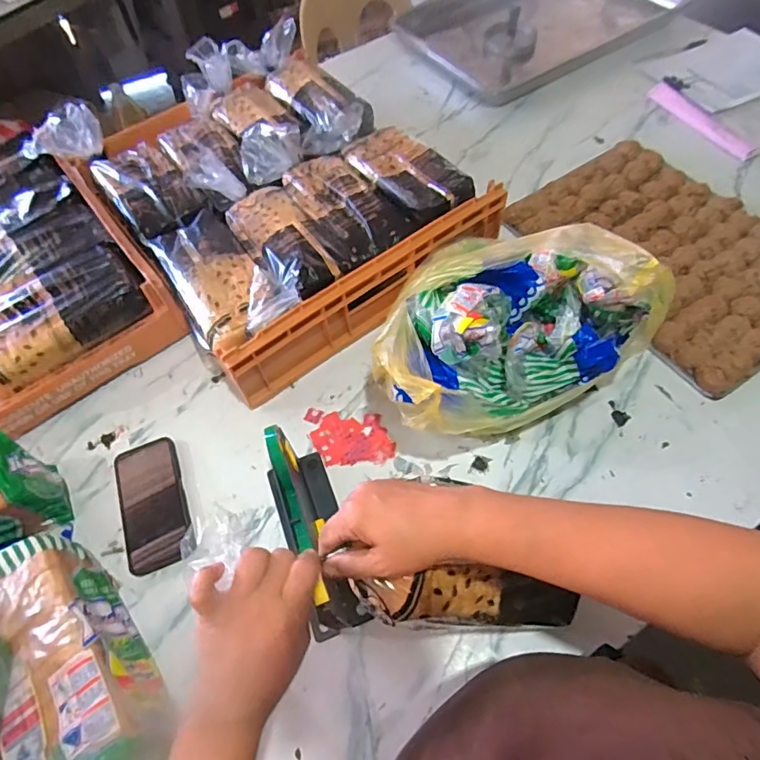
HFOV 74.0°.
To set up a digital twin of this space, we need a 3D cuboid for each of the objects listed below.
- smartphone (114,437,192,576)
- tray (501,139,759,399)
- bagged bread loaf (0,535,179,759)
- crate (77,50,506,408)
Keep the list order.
[{"bbox_3d":[-0.294,0.155,0.651,0.080,0.009,0.170,-22,61,-8],"label":"smartphone"},{"bbox_3d":[0.450,-0.210,0.784,0.312,0.045,0.442,-34,64,-15],"label":"tray"},{"bbox_3d":[-0.315,0.291,0.510,0.114,0.114,0.269,-38,65,-16],"label":"bagged bread loaf"},{"bbox_3d":[-0.161,-0.299,0.827,0.473,0.143,0.557,-33,64,-16],"label":"crate"}]

